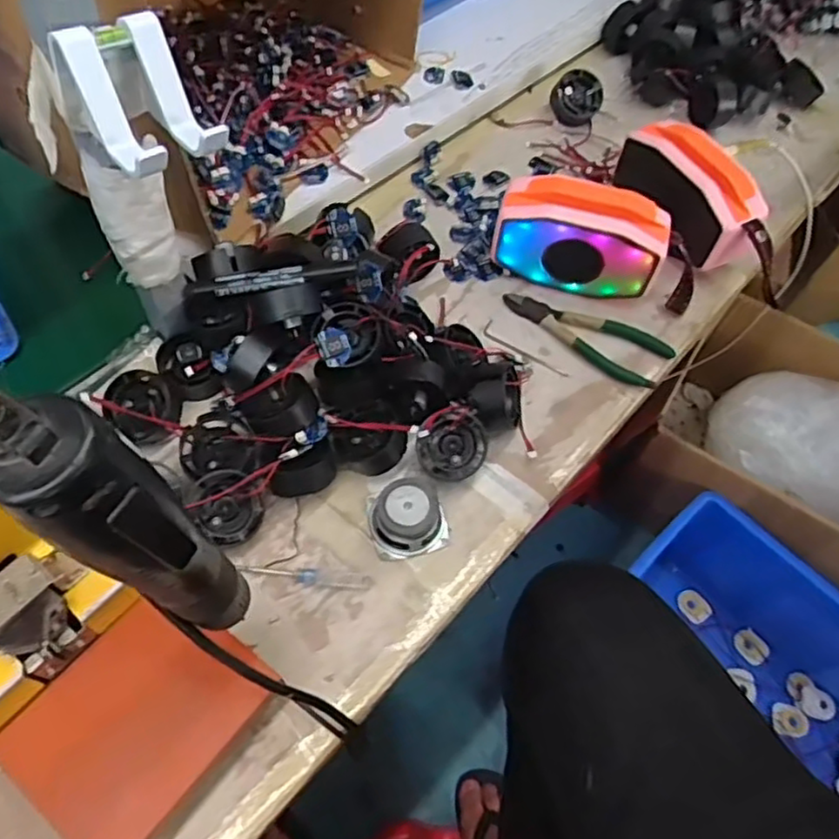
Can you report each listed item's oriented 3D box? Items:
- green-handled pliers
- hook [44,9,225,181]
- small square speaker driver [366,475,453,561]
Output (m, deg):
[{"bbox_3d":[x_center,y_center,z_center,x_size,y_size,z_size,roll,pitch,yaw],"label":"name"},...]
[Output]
[{"bbox_3d":[0.145,-0.078,0.609,0.150,0.013,0.053,30,61,13],"label":"green-handled pliers"},{"bbox_3d":[-0.151,-0.171,0.367,0.063,0.056,0.078,-33,67,-21],"label":"hook"},{"bbox_3d":[-0.008,0.069,0.502,0.057,0.027,0.054,-14,61,-12],"label":"small square speaker driver"}]

